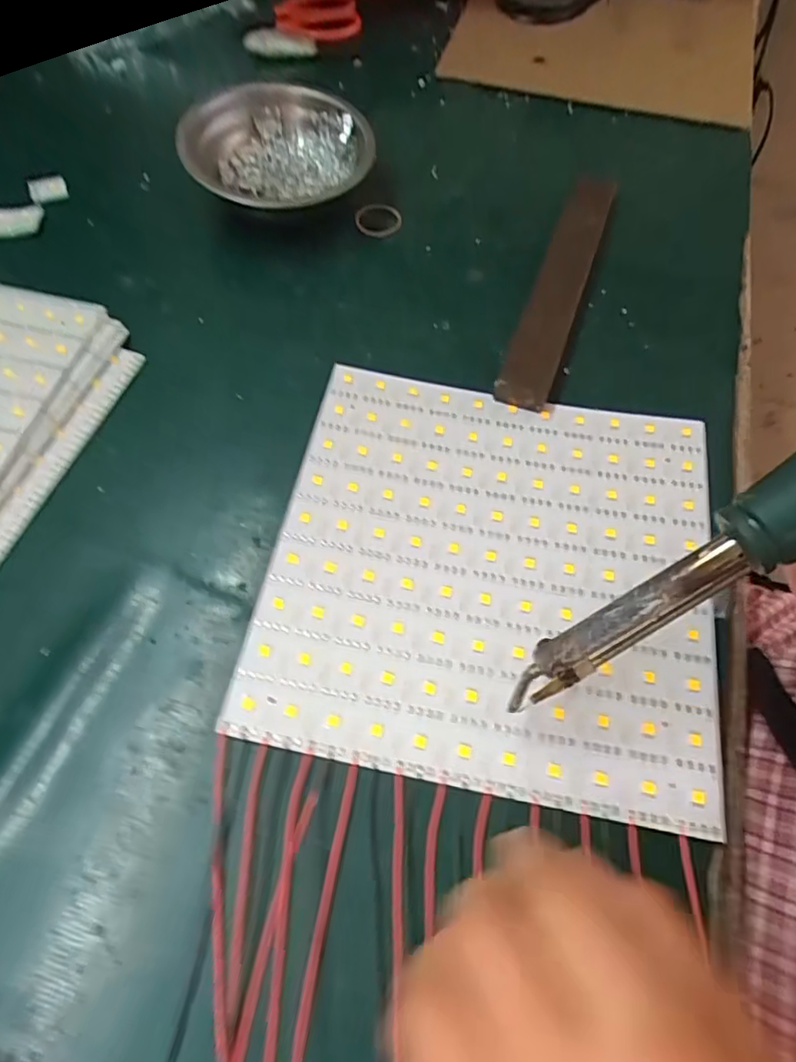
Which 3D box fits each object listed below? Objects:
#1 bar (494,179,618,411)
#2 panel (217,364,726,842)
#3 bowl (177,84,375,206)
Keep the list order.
[{"bbox_3d":[0.104,-0.157,0.385,0.031,0.022,0.200,19,63,8],"label":"bar"},{"bbox_3d":[0.046,0.016,0.304,0.210,0.011,0.208,11,62,4],"label":"panel"},{"bbox_3d":[-0.079,-0.247,0.412,0.118,0.046,0.118,1,62,-2],"label":"bowl"}]

